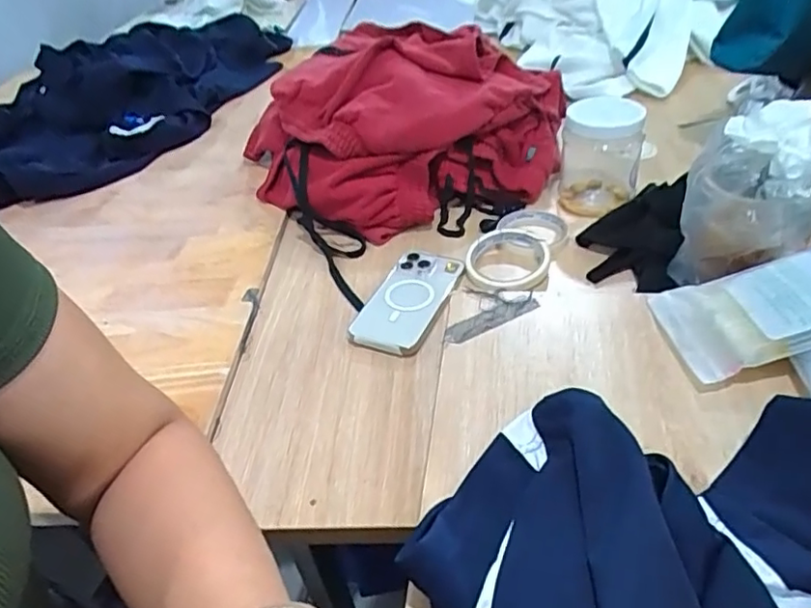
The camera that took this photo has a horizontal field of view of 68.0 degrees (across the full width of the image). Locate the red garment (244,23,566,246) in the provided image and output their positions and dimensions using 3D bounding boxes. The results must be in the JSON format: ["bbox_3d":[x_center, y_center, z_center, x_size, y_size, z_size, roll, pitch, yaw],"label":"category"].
[{"bbox_3d":[-0.013,-0.267,0.853,0.395,0.161,0.381,-24,43,-19],"label":"red garment"}]

